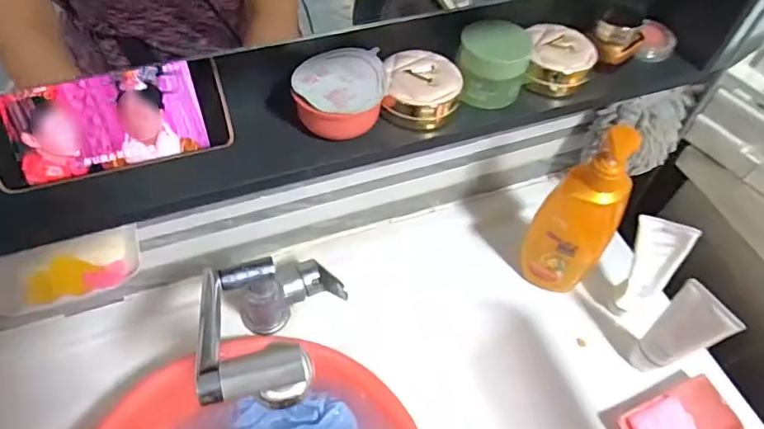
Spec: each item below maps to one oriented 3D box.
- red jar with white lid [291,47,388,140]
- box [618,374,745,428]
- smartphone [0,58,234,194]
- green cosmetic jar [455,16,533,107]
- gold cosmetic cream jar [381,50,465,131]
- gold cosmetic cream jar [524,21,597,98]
[{"bbox_3d":[-0.035,-0.099,0.431,0.073,0.044,0.068,-1,54,-5],"label":"red jar with white lid"},{"bbox_3d":[0.337,0.236,0.581,0.119,0.031,0.071,-18,57,-17],"label":"box"},{"bbox_3d":[-0.202,-0.067,0.386,0.167,0.070,0.005,-15,26,-14],"label":"smartphone"},{"bbox_3d":[0.098,-0.133,0.463,0.060,0.051,0.064,2,54,-3],"label":"green cosmetic jar"},{"bbox_3d":[0.035,-0.108,0.459,0.064,0.040,0.065,2,54,-3],"label":"gold cosmetic cream jar"},{"bbox_3d":[0.167,-0.146,0.495,0.058,0.043,0.068,9,54,2],"label":"gold cosmetic cream jar"}]

